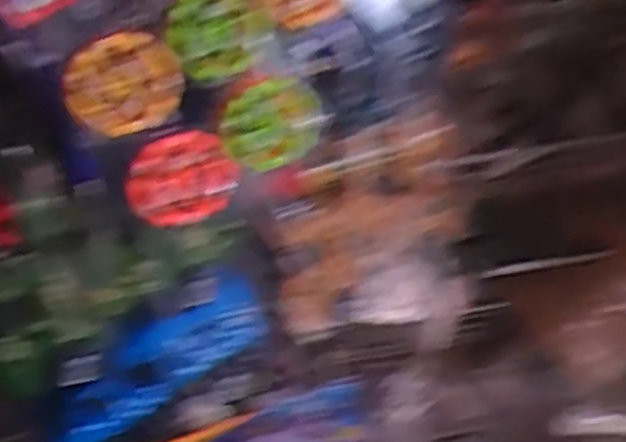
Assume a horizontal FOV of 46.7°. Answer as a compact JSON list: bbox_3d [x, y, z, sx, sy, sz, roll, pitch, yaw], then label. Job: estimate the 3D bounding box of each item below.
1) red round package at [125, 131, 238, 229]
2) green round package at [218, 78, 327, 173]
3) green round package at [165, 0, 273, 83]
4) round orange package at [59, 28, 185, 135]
[{"bbox_3d":[-0.061,-0.019,0.340,0.051,0.042,0.009,-19,38,-15],"label":"red round package"},{"bbox_3d":[-0.020,-0.047,0.354,0.053,0.045,0.011,-26,40,-23],"label":"green round package"},{"bbox_3d":[-0.043,-0.088,0.333,0.050,0.041,0.015,-25,40,-21],"label":"green round package"},{"bbox_3d":[-0.083,-0.060,0.317,0.049,0.042,0.009,-21,39,-18],"label":"round orange package"}]

